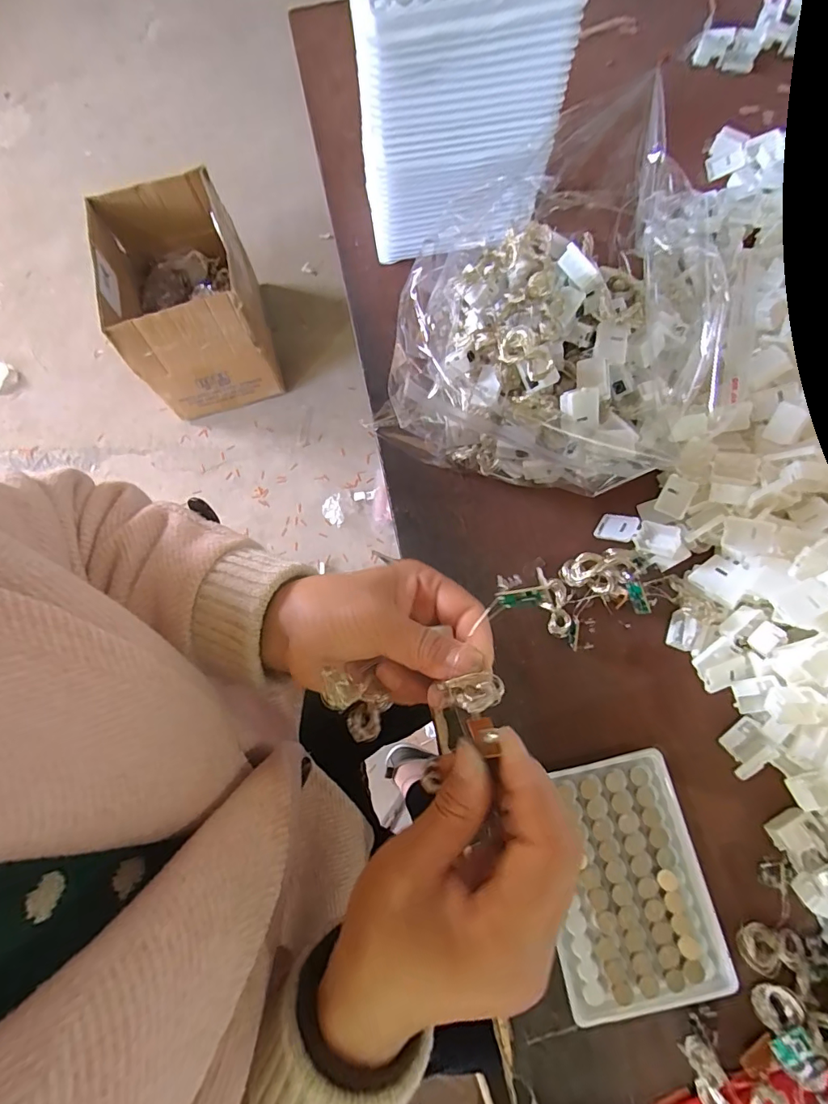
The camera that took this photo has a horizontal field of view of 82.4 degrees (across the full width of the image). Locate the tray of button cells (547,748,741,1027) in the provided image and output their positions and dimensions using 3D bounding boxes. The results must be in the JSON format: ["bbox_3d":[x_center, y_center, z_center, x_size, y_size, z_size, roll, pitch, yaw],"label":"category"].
[{"bbox_3d":[0.127,0.195,0.284,0.095,0.013,0.128,-11,75,-1],"label":"tray of button cells"}]

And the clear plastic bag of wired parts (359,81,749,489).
[{"bbox_3d":[0.099,-0.142,0.332,0.223,0.097,0.179,17,76,7],"label":"clear plastic bag of wired parts"}]

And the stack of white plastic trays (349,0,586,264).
[{"bbox_3d":[0.029,-0.321,0.341,0.138,0.154,0.094,-2,75,2],"label":"stack of white plastic trays"}]

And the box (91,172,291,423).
[{"bbox_3d":[-0.523,-0.584,1.110,0.302,0.278,0.410,-20,75,-3],"label":"box"}]

